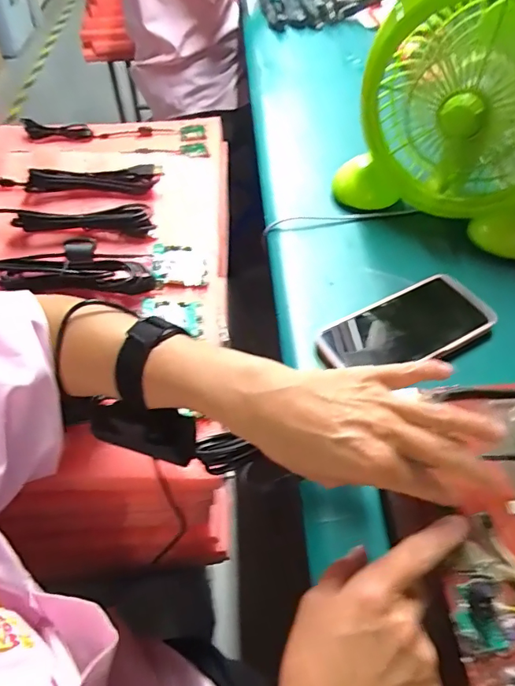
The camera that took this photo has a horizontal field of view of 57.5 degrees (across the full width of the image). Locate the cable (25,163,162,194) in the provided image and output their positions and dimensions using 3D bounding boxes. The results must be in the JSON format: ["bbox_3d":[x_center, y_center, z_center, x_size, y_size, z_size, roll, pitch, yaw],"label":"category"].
[{"bbox_3d":[-0.189,-0.190,0.548,0.152,0.023,0.026,-6,52,-5],"label":"cable"}]

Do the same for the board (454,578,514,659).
[{"bbox_3d":[0.135,0.141,0.248,0.061,0.013,0.034,-9,53,-7],"label":"board"}]

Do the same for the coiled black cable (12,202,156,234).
[{"bbox_3d":[-0.187,-0.137,0.513,0.140,0.025,0.029,-5,52,-5],"label":"coiled black cable"}]

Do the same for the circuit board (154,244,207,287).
[{"bbox_3d":[-0.083,-0.083,0.503,0.057,0.006,0.054,3,52,-20],"label":"circuit board"}]

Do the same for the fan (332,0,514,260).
[{"bbox_3d":[0.236,-0.267,0.502,0.241,0.259,0.141,22,55,16],"label":"fan"}]

